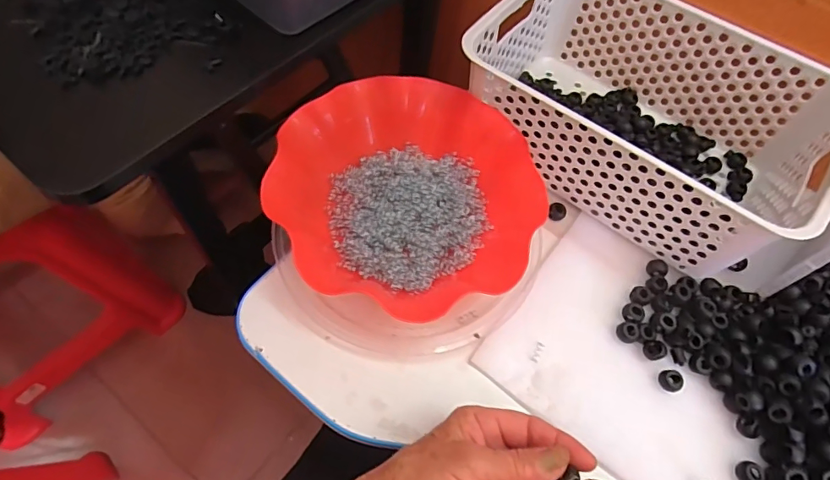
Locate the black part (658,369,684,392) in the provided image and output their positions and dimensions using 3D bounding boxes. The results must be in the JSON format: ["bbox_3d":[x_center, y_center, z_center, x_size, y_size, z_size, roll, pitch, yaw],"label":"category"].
[{"bbox_3d":[0.205,0.112,0.376,0.017,0.007,0.017,1,67,-2],"label":"black part"}]

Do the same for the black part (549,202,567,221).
[{"bbox_3d":[0.137,-0.027,0.455,0.017,0.012,0.019,33,70,11],"label":"black part"}]

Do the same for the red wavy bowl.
[{"bbox_3d":[-0.002,-0.040,0.407,0.220,0.058,0.205,1,67,-2],"label":"red wavy bowl"}]

